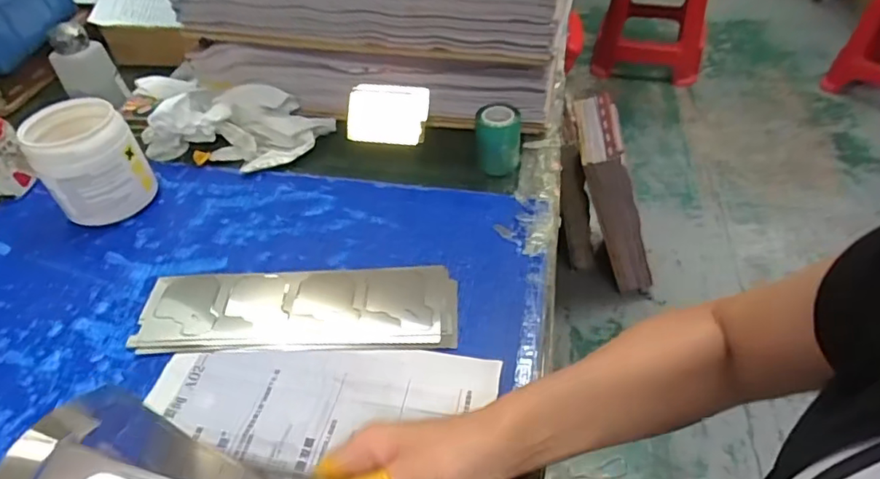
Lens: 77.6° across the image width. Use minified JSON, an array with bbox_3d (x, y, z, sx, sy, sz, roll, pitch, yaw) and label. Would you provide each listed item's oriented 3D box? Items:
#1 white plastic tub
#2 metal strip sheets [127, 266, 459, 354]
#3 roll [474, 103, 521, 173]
[{"bbox_3d":[-0.371,-0.082,0.583,0.091,0.106,0.102,-31,50,-24],"label":"white plastic tub"},{"bbox_3d":[-0.126,0.058,0.494,0.278,0.007,0.093,-2,45,3],"label":"metal strip sheets"},{"bbox_3d":[0.065,-0.111,0.610,0.049,0.065,0.045,2,45,7],"label":"roll"}]

